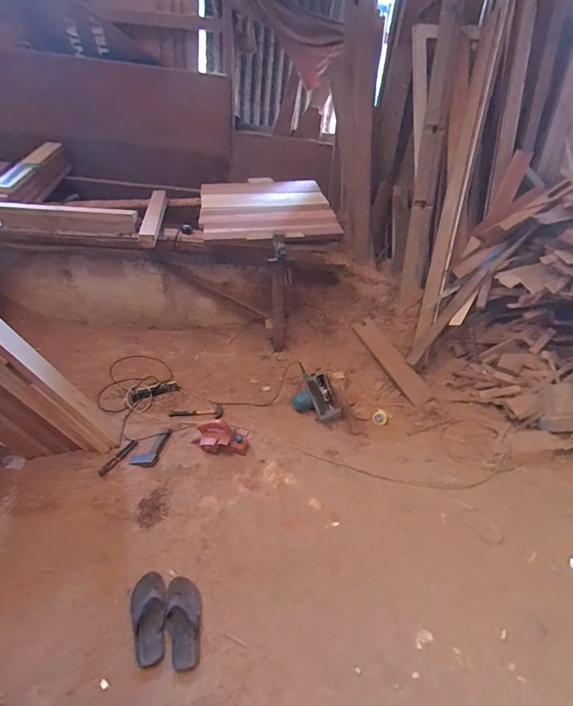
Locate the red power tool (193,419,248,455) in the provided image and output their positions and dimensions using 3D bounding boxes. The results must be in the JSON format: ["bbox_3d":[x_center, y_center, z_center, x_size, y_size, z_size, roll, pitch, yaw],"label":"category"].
[{"bbox_3d":[-0.314,0.393,1.841,0.251,0.159,0.105,16,40,12],"label":"red power tool"}]

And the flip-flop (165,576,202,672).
[{"bbox_3d":[-0.346,0.896,1.309,0.115,0.059,0.271,-2,40,-9],"label":"flip-flop"}]

